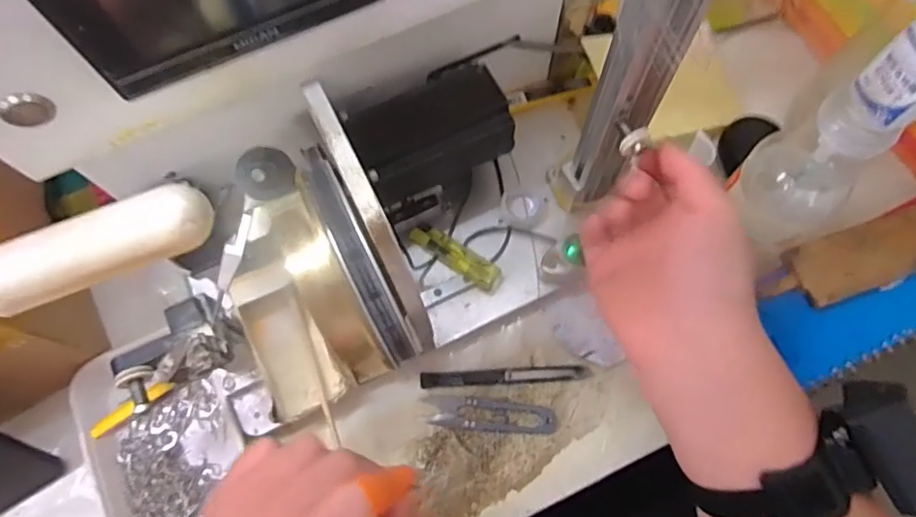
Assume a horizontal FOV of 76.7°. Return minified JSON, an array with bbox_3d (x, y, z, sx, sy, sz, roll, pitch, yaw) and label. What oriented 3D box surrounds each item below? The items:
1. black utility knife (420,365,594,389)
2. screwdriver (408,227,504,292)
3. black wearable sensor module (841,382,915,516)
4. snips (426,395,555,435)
[{"bbox_3d":[0.037,0.091,0.446,0.129,0.005,0.012,-3,71,0],"label":"black utility knife"},{"bbox_3d":[-0.001,-0.001,0.453,0.077,0.013,0.022,34,74,12],"label":"screwdriver"},{"bbox_3d":[0.222,0.098,0.299,0.032,0.019,0.068,-24,92,-7],"label":"black wearable sensor module"},{"bbox_3d":[0.024,0.117,0.434,0.097,0.010,0.023,4,71,2],"label":"snips"}]

